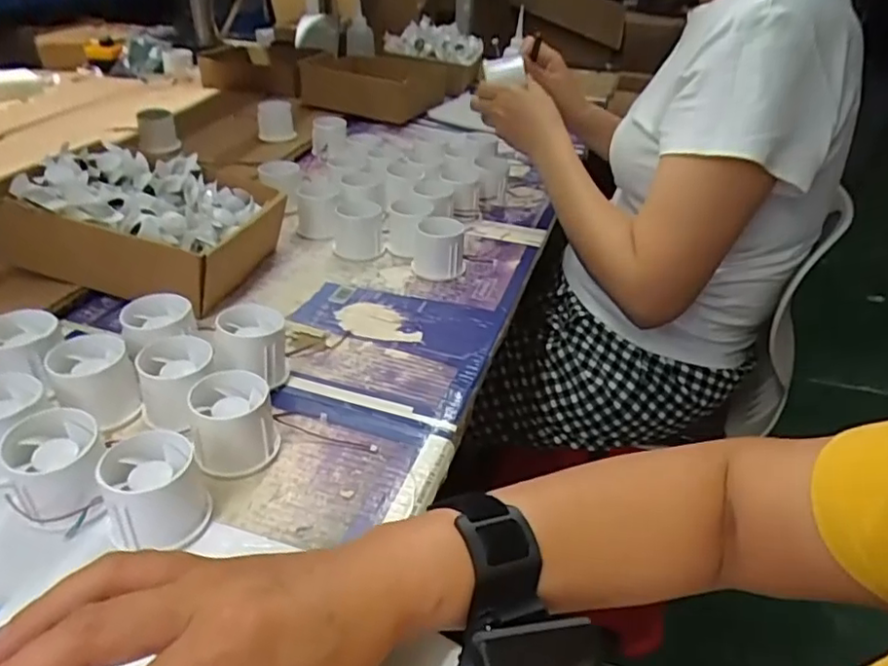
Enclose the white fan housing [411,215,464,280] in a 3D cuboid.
[{"bbox_3d":[-0.005,-0.090,0.661,0.053,0.055,0.045,3,34,-1],"label":"white fan housing"}]

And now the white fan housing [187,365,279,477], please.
[{"bbox_3d":[-0.142,0.061,0.421,0.051,0.050,0.050,-6,35,-13],"label":"white fan housing"}]

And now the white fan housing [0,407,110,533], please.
[{"bbox_3d":[-0.231,0.085,0.372,0.053,0.053,0.056,-19,40,-29],"label":"white fan housing"}]

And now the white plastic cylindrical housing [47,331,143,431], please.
[{"bbox_3d":[-0.251,0.033,0.446,0.049,0.044,0.057,-20,40,-30],"label":"white plastic cylindrical housing"}]

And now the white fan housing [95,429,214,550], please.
[{"bbox_3d":[-0.171,0.094,0.371,0.052,0.051,0.050,2,34,-2],"label":"white fan housing"}]

